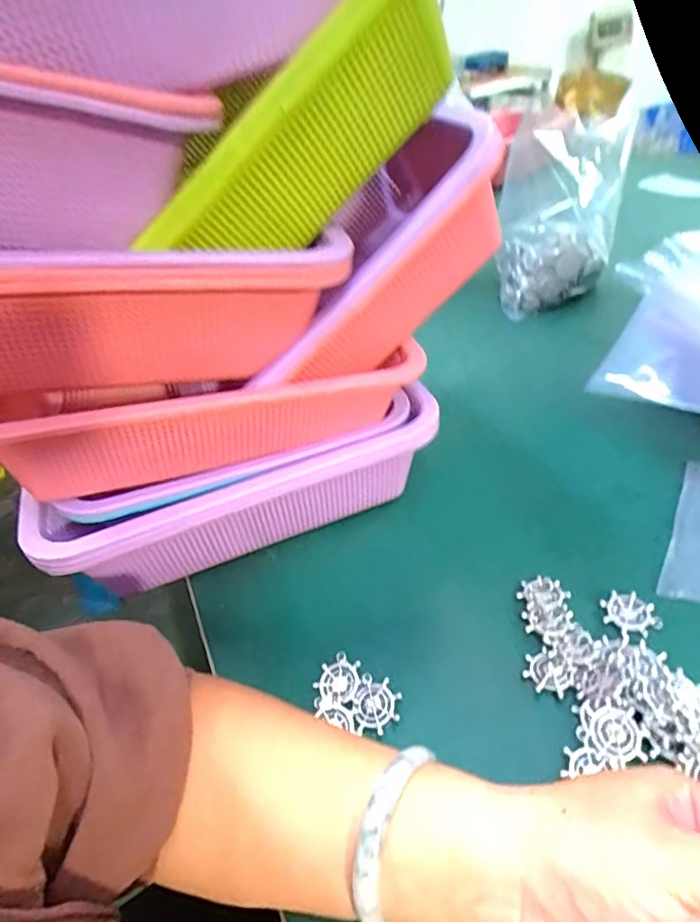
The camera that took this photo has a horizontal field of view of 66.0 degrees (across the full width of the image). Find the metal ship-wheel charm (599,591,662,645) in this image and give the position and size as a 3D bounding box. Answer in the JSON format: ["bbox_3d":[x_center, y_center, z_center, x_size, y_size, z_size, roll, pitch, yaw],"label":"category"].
[{"bbox_3d":[0.183,0.101,0.353,0.033,0.005,0.035,-4,38,3],"label":"metal ship-wheel charm"}]

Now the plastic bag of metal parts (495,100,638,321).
[{"bbox_3d":[0.291,-0.342,0.748,0.159,0.215,0.232,4,39,13],"label":"plastic bag of metal parts"}]

